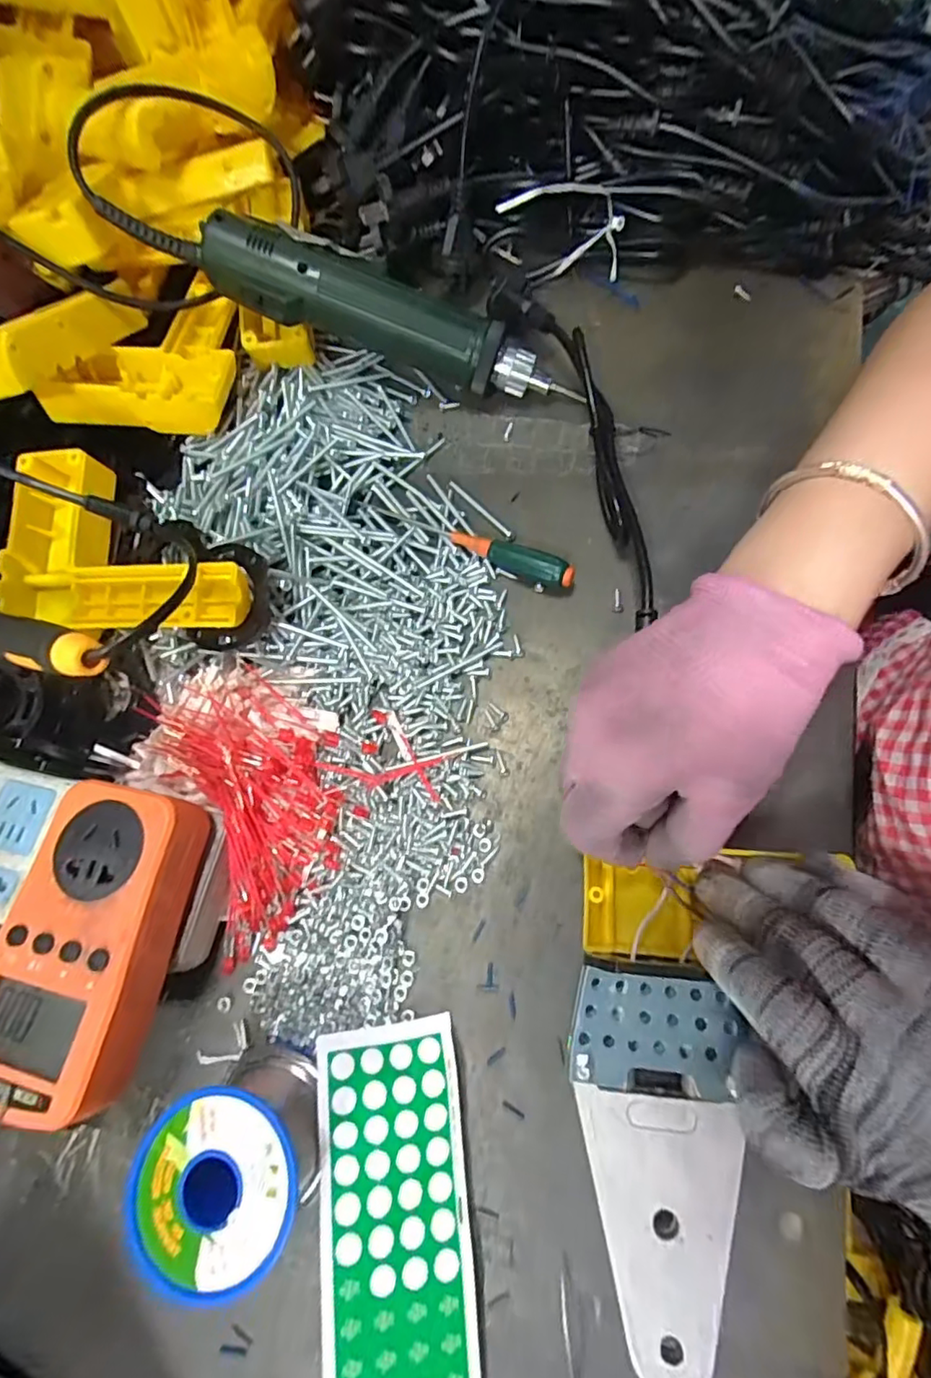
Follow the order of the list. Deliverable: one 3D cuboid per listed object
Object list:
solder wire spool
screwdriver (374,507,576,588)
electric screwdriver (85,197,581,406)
[{"bbox_3d":[-0.095,0.198,0.246,0.065,0.070,0.062,-1,73,2],"label":"solder wire spool"},{"bbox_3d":[0.003,-0.086,0.337,0.126,0.021,0.013,24,76,9],"label":"screwdriver"},{"bbox_3d":[-0.068,-0.239,0.354,0.278,0.035,0.049,18,74,-6],"label":"electric screwdriver"}]

